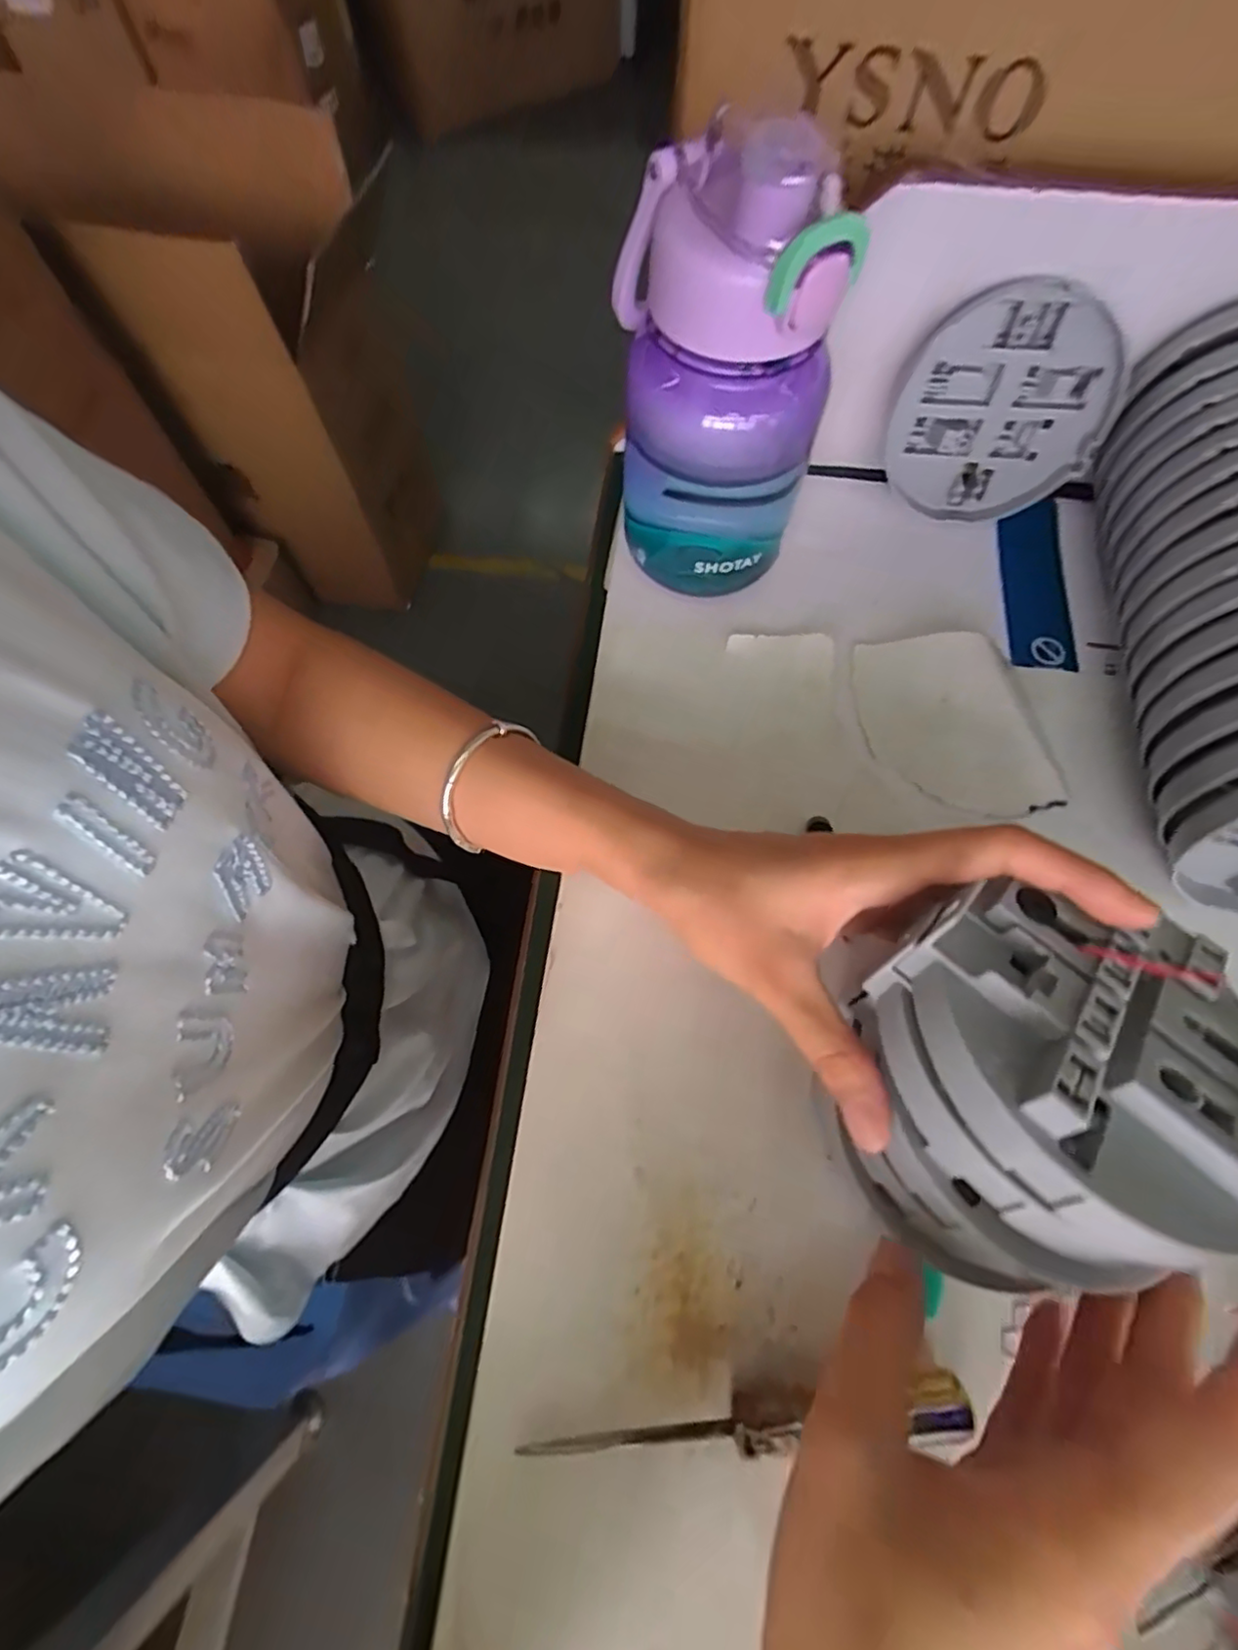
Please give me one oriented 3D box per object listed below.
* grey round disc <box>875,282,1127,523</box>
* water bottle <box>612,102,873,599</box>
[{"bbox_3d":[0.194,-0.212,0.326,0.106,0.102,0.012,20,47,-13],"label":"grey round disc"},{"bbox_3d":[0.048,-0.188,0.278,0.092,0.178,0.075,4,67,1],"label":"water bottle"}]

